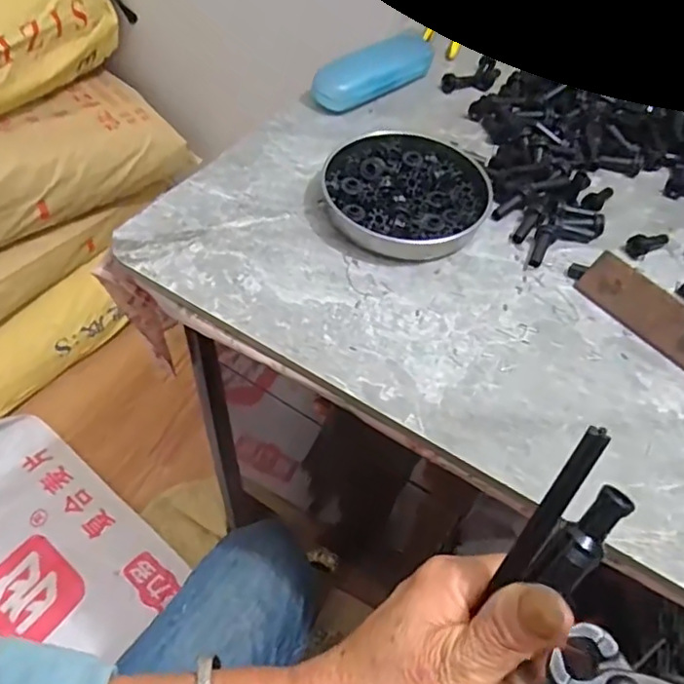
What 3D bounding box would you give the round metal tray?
[{"bbox_3d":[0.058,-0.132,0.517,0.133,0.028,0.140,2,53,-3],"label":"round metal tray"}]

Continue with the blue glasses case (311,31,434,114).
[{"bbox_3d":[0.035,-0.279,0.626,0.148,0.035,0.051,-28,60,-23],"label":"blue glasses case"}]

